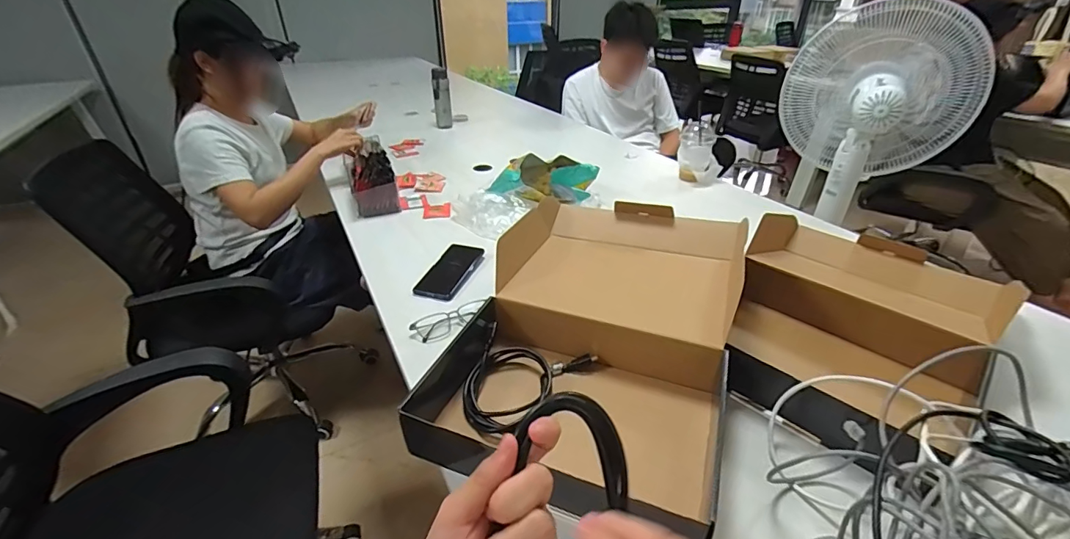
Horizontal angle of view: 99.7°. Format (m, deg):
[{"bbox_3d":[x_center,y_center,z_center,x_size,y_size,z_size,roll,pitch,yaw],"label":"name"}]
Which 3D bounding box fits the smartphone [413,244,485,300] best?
[{"bbox_3d":[-0.159,0.000,0.875,0.079,0.016,0.166,9,34,15],"label":"smartphone"}]

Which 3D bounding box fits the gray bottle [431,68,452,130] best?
[{"bbox_3d":[-0.349,-0.636,1.702,0.063,0.225,0.049,-7,33,-9],"label":"gray bottle"}]

